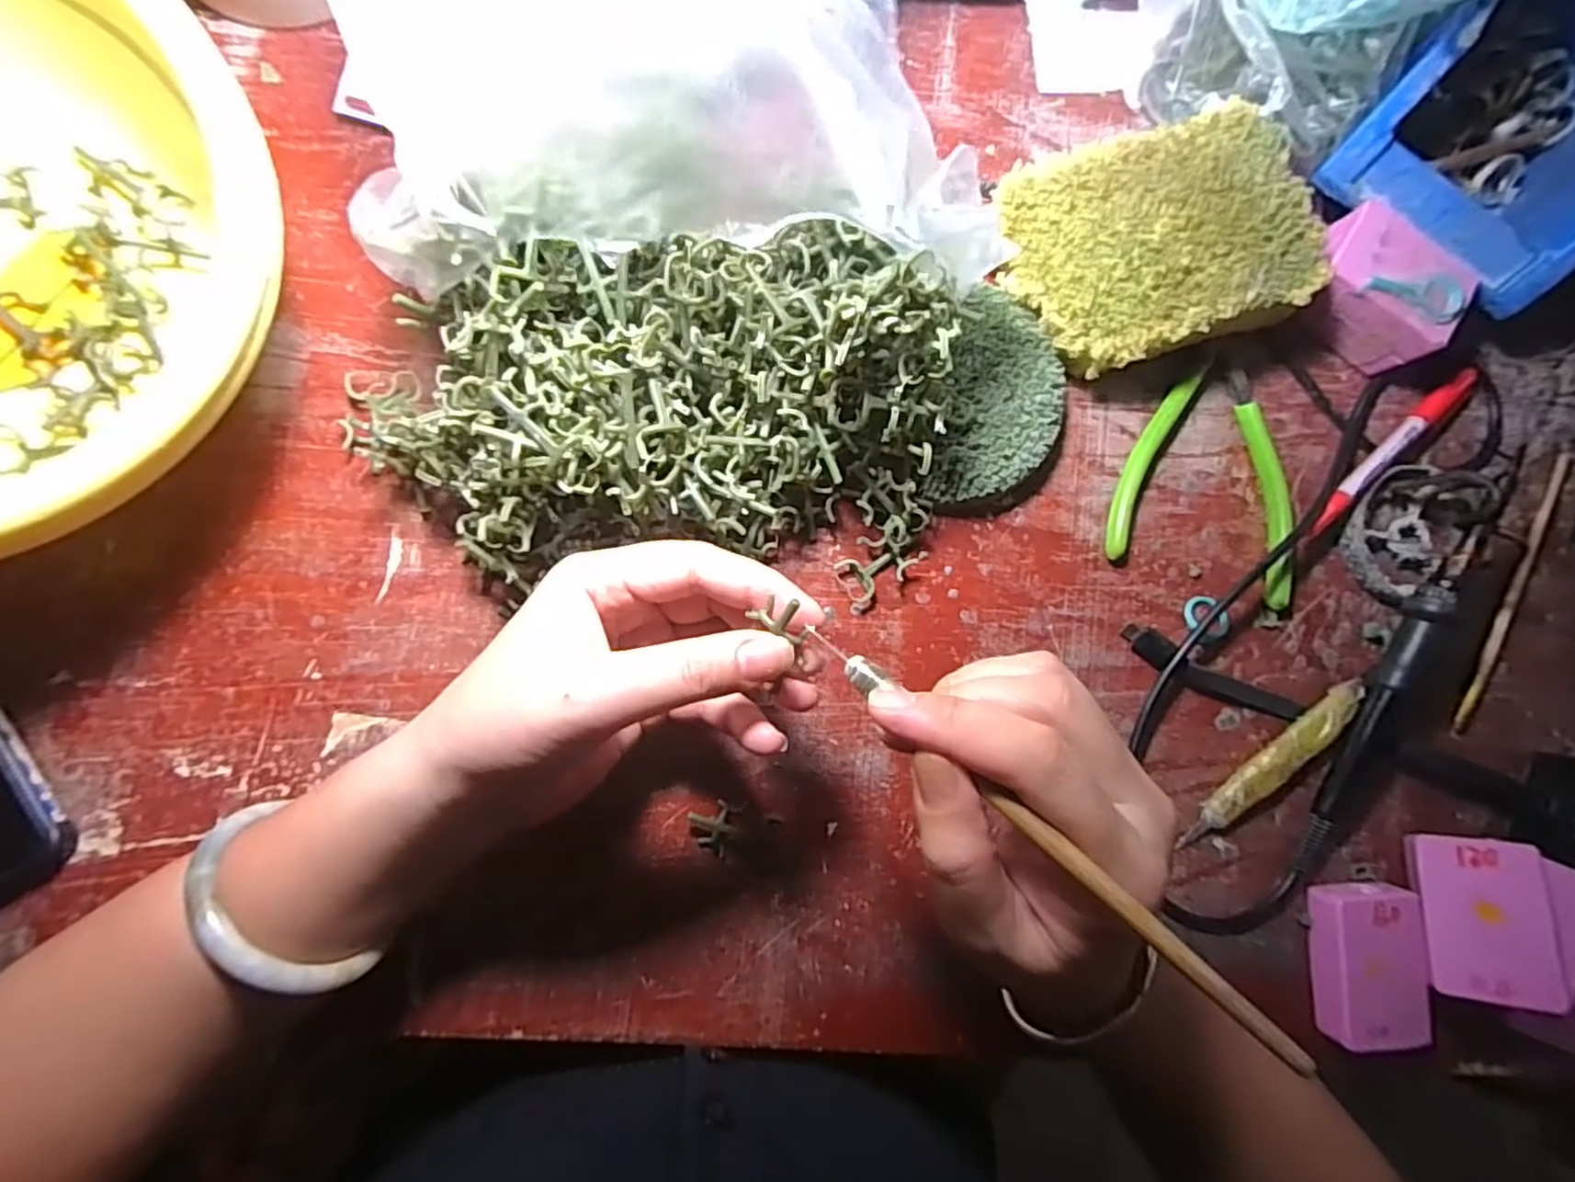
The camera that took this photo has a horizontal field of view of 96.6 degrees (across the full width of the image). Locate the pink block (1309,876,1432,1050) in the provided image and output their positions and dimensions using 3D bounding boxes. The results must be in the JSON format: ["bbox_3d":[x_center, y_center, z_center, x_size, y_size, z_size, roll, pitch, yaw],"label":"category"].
[{"bbox_3d":[0.275,0.177,0.332,0.042,0.021,0.068,0,86,-8],"label":"pink block"}]

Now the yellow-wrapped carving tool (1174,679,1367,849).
[{"bbox_3d":[0.235,0.082,0.338,0.112,0.014,0.016,-37,91,-9],"label":"yellow-wrapped carving tool"}]

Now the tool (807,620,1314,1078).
[{"bbox_3d":[0.061,0.058,0.190,0.009,0.004,0.156,-44,60,-8],"label":"tool"}]

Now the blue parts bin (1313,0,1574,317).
[{"bbox_3d":[0.366,-0.249,0.340,0.118,0.069,0.206,39,82,-3],"label":"blue parts bin"}]

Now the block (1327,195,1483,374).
[{"bbox_3d":[0.290,-0.150,0.348,0.071,0.042,0.051,34,82,-4],"label":"block"}]

